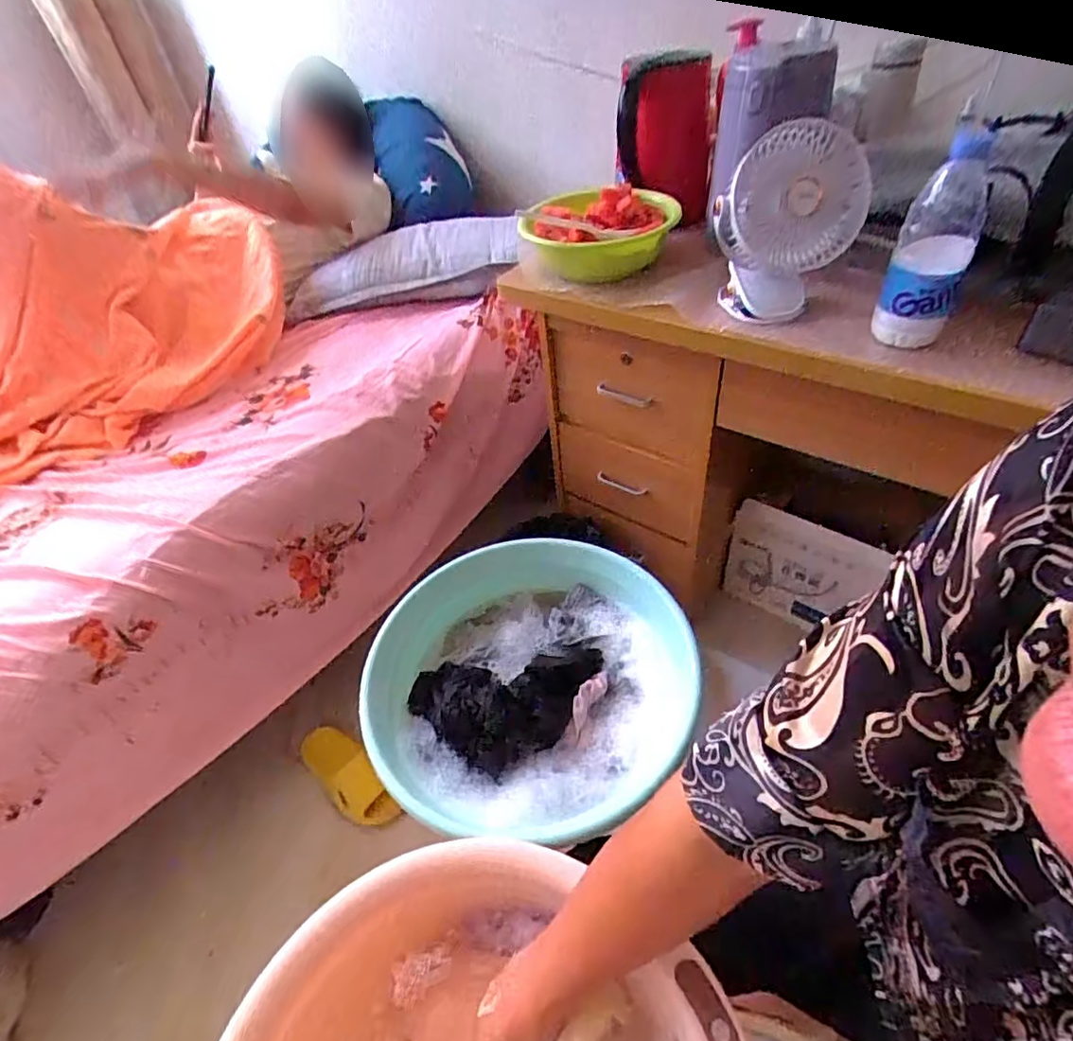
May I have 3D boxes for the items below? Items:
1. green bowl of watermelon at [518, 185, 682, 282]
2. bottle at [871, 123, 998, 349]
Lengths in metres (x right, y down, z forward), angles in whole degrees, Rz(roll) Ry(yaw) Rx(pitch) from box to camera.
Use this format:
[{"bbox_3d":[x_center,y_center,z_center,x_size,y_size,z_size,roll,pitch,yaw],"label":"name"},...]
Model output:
[{"bbox_3d":[0.107,-0.483,0.970,0.232,0.078,0.272,5,45,11],"label":"green bowl of watermelon"},{"bbox_3d":[0.439,-0.303,0.639,0.074,0.198,0.087,22,50,26],"label":"bottle"}]

